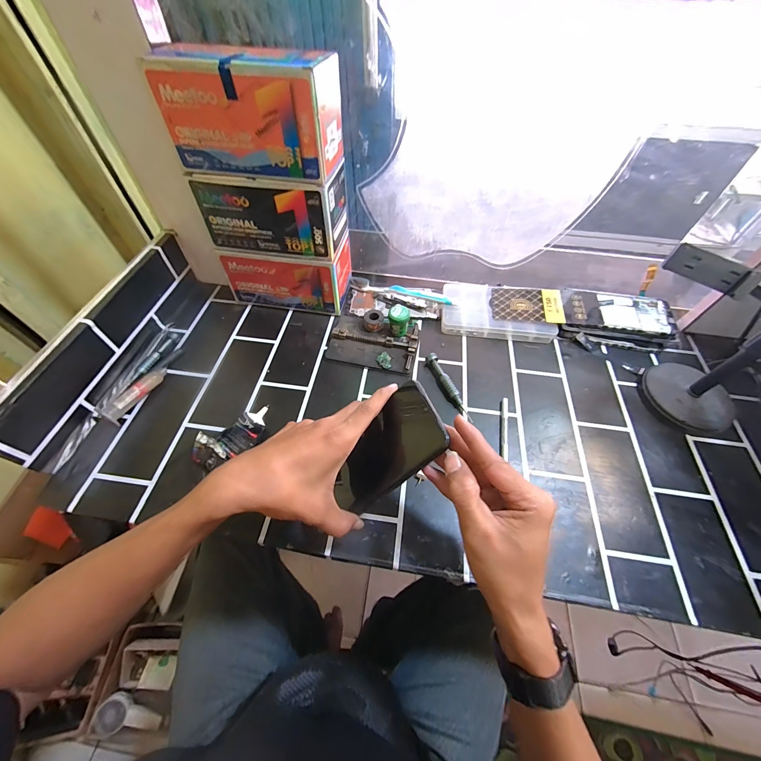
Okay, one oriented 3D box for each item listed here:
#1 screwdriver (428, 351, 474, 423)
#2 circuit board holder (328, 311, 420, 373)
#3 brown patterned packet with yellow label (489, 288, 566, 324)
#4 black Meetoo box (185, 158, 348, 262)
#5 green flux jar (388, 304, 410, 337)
[{"bbox_3d":[0.093,0.008,0.439,0.015,0.018,0.108,-18,58,-13],"label":"screwdriver"},{"bbox_3d":[-0.009,-0.061,0.480,0.128,0.020,0.095,13,57,7],"label":"circuit board holder"},{"bbox_3d":[0.228,-0.119,0.502,0.105,0.005,0.067,5,58,10],"label":"brown patterned packet with yellow label"},{"bbox_3d":[-0.140,-0.231,0.430,0.178,0.092,0.080,7,55,4],"label":"black Meetoo box"},{"bbox_3d":[0.027,-0.087,0.479,0.030,0.042,0.030,1,56,-1],"label":"green flux jar"}]

